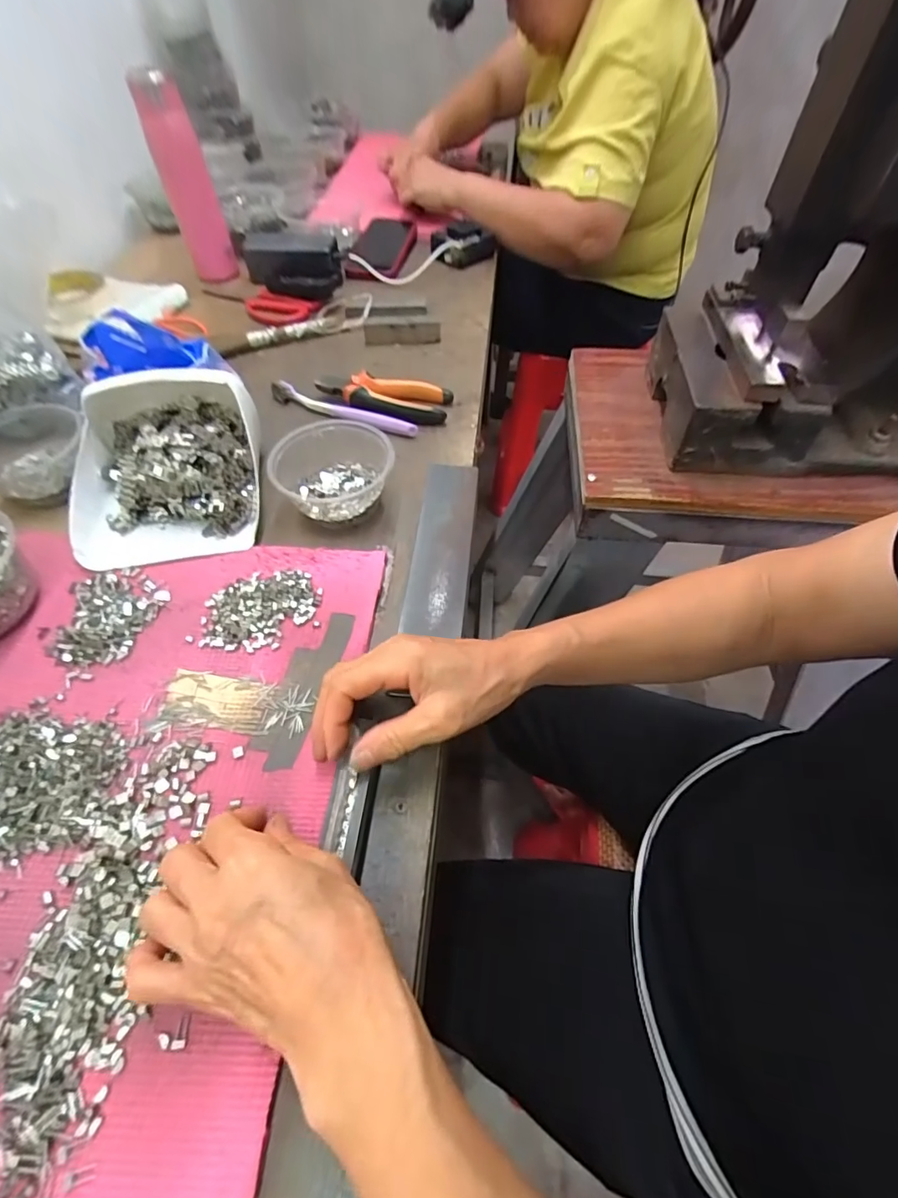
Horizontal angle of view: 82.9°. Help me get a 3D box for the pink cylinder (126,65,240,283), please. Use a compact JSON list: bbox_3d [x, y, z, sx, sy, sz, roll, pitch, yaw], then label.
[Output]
[{"bbox_3d":[-0.356,-0.565,0.693,0.063,0.210,0.057,-28,58,-18],"label":"pink cylinder"}]

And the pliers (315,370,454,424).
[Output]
[{"bbox_3d":[-0.074,-0.223,0.564,0.147,0.022,0.058,12,55,10],"label":"pliers"}]

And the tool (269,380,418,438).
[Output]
[{"bbox_3d":[-0.120,-0.206,0.556,0.182,0.018,0.020,22,57,17],"label":"tool"}]

